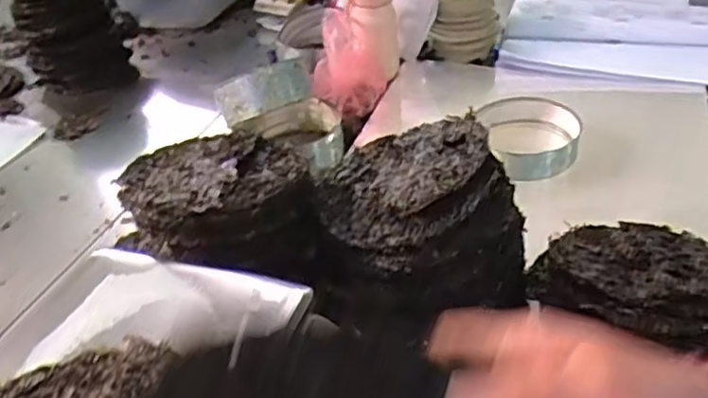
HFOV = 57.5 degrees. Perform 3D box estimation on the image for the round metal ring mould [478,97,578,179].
[{"bbox_3d":[0.299,-0.103,1.132,0.180,0.067,0.186,-4,37,3],"label":"round metal ring mould"}]

